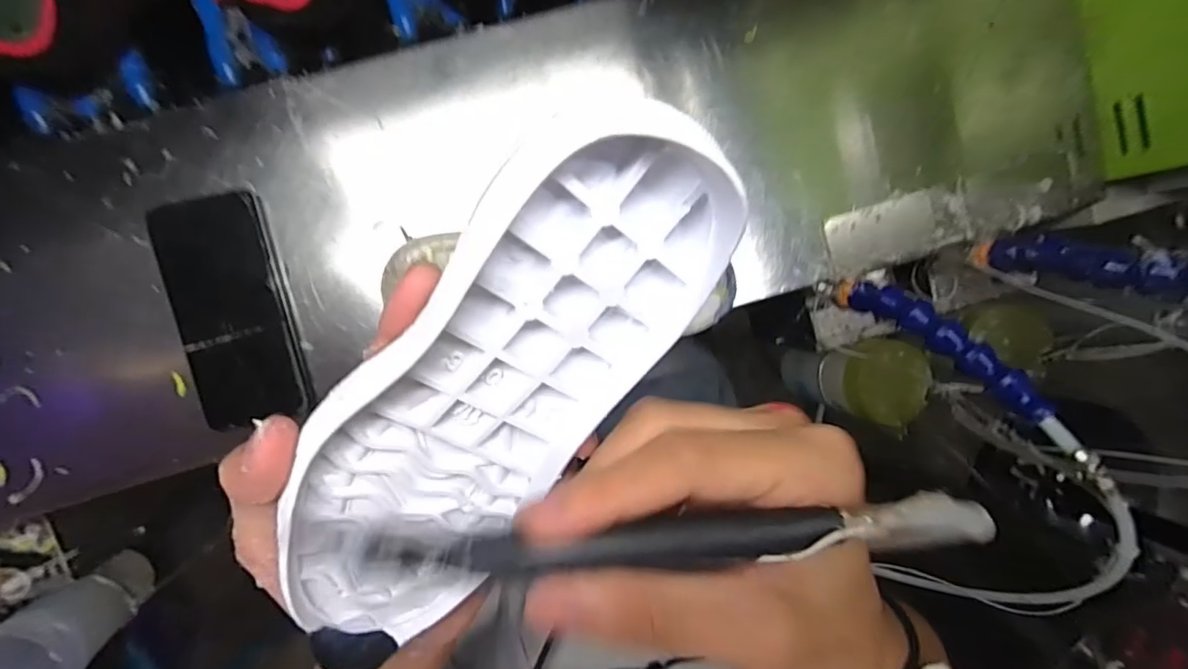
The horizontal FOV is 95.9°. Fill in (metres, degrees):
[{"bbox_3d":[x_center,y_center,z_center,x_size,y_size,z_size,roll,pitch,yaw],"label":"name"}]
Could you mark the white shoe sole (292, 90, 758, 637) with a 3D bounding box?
[{"bbox_3d":[-0.034,0.020,0.167,0.069,0.033,0.194,30,110,-24],"label":"white shoe sole"}]

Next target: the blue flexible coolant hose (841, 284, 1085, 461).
[{"bbox_3d":[0.227,0.005,0.346,0.020,0.173,0.039,-37,137,-1],"label":"blue flexible coolant hose"}]

